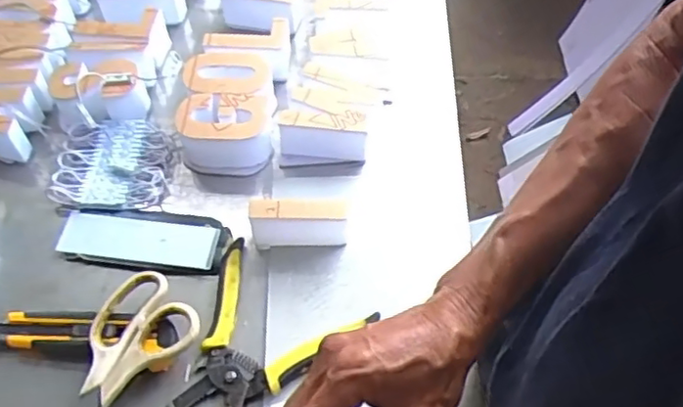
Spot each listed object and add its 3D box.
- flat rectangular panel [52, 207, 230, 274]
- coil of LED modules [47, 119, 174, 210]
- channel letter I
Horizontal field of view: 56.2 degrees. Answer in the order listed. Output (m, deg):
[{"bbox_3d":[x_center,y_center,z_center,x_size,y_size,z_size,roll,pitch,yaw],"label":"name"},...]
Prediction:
[{"bbox_3d":[-0.176,0.029,0.558,0.150,0.016,0.057,6,55,6],"label":"flat rectangular panel"},{"bbox_3d":[-0.214,-0.036,0.598,0.100,0.022,0.094,-3,54,-1],"label":"coil of LED modules"},{"bbox_3d":[-0.036,0.018,0.543,0.078,0.049,0.017,-4,54,-2],"label":"channel letter I"}]

